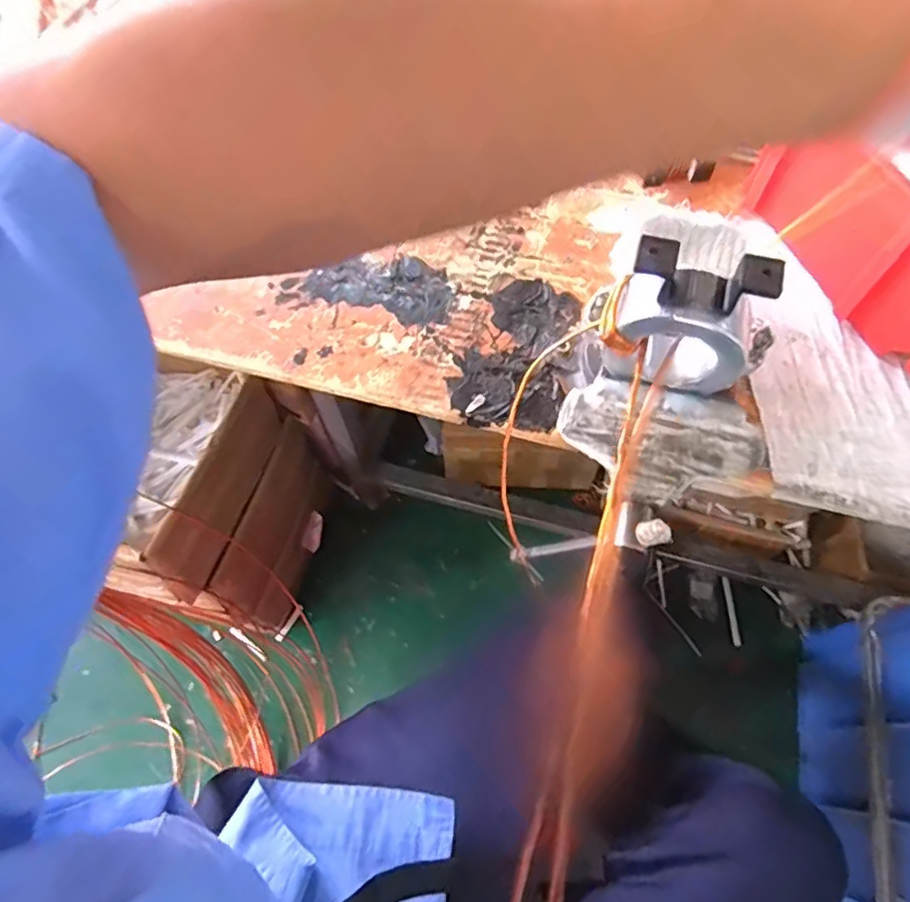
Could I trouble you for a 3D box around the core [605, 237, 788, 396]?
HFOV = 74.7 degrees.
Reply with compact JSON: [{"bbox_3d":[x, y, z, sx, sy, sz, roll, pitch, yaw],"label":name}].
[{"bbox_3d":[0.114,-0.062,0.294,0.068,0.074,0.033,8,64,6],"label":"core"}]

